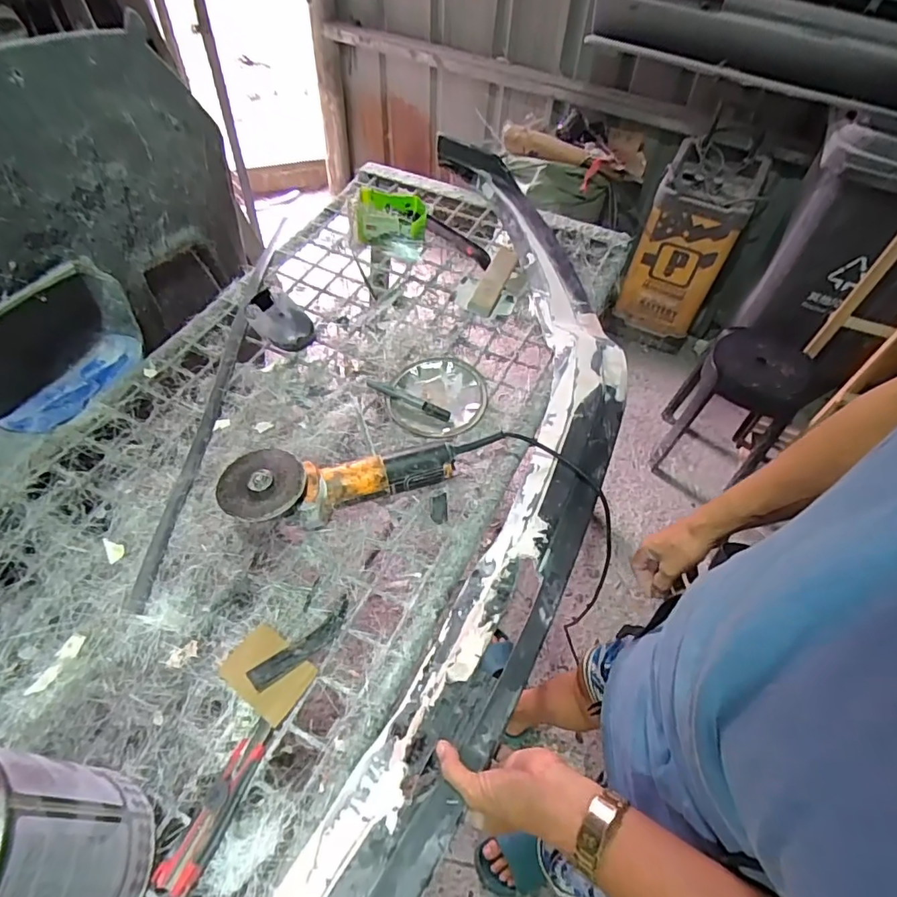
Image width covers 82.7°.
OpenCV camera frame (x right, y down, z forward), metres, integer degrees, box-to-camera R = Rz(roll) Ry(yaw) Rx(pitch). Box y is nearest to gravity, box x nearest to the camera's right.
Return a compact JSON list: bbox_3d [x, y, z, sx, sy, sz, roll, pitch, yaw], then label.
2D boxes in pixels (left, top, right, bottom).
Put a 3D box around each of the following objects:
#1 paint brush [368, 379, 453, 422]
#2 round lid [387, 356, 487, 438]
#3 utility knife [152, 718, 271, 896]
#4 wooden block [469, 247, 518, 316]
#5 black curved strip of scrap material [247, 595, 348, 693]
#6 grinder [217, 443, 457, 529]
[{"bbox_3d":[-0.060,-0.076,0.778,0.141,0.011,0.019,25,55,15],"label":"paint brush"},{"bbox_3d":[-0.016,-0.082,0.789,0.143,0.018,0.151,2,52,-3],"label":"round lid"},{"bbox_3d":[-0.218,0.335,0.484,0.039,0.017,0.143,21,54,12],"label":"utility knife"},{"bbox_3d":[0.087,-0.314,0.938,0.041,0.018,0.191,17,53,9],"label":"wooden block"},{"bbox_3d":[-0.161,0.220,0.573,0.126,0.015,0.029,-35,62,-27],"label":"black curved strip of scrap material"},{"bbox_3d":[-0.137,0.036,0.661,0.289,0.076,0.098,-16,55,-16],"label":"grinder"}]

